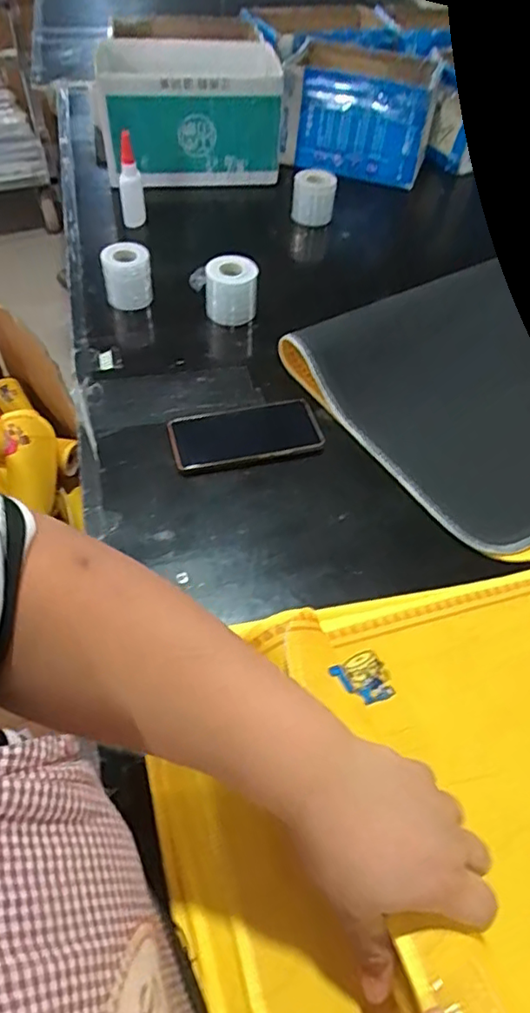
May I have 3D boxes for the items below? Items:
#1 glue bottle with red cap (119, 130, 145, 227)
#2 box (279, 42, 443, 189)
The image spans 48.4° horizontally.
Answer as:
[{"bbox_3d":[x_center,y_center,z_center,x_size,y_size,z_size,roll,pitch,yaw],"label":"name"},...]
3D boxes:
[{"bbox_3d":[-0.195,-0.467,0.857,0.034,0.142,0.032,-5,53,-8],"label":"glue bottle with red cap"},{"bbox_3d":[0.164,-0.678,1.038,0.249,0.160,0.158,11,53,4],"label":"box"}]

